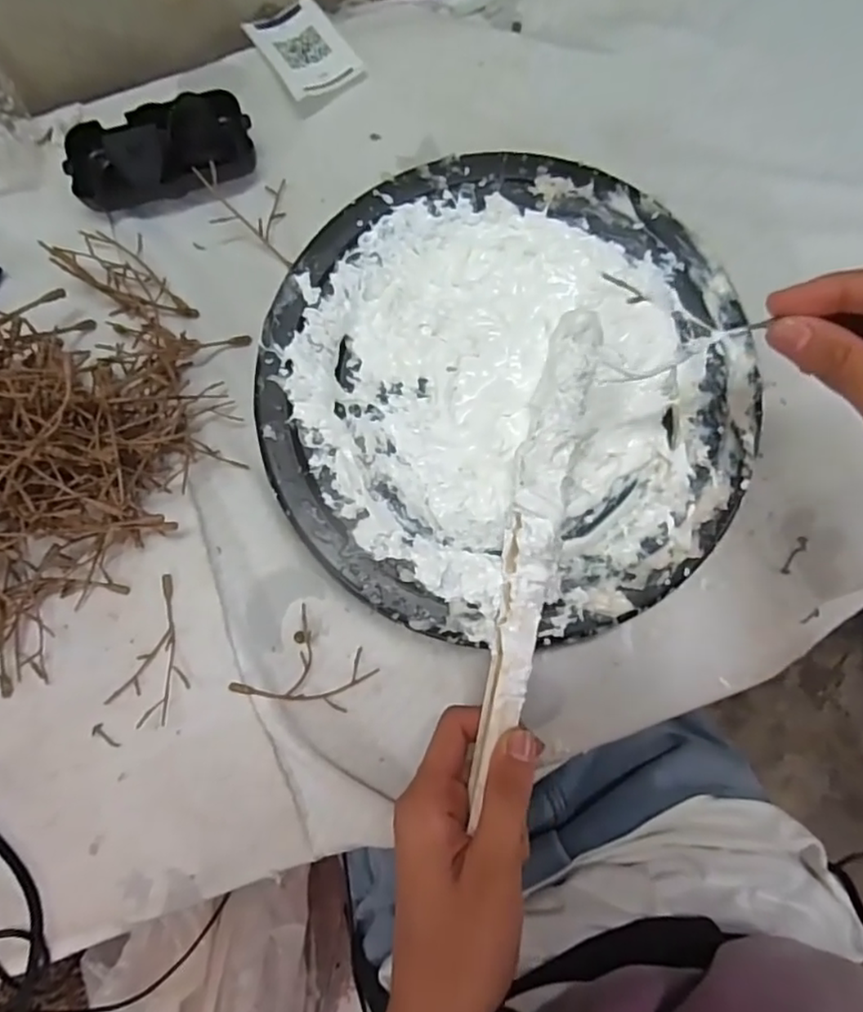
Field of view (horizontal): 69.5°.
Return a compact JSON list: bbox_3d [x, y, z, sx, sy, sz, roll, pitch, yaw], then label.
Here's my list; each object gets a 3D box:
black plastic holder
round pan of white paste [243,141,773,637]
[{"bbox_3d":[-0.165,-0.216,0.382,0.108,0.029,0.055,-10,83,-2],"label":"black plastic holder"},{"bbox_3d":[0.043,-0.061,0.362,0.263,0.056,0.264,0,83,0],"label":"round pan of white paste"}]

